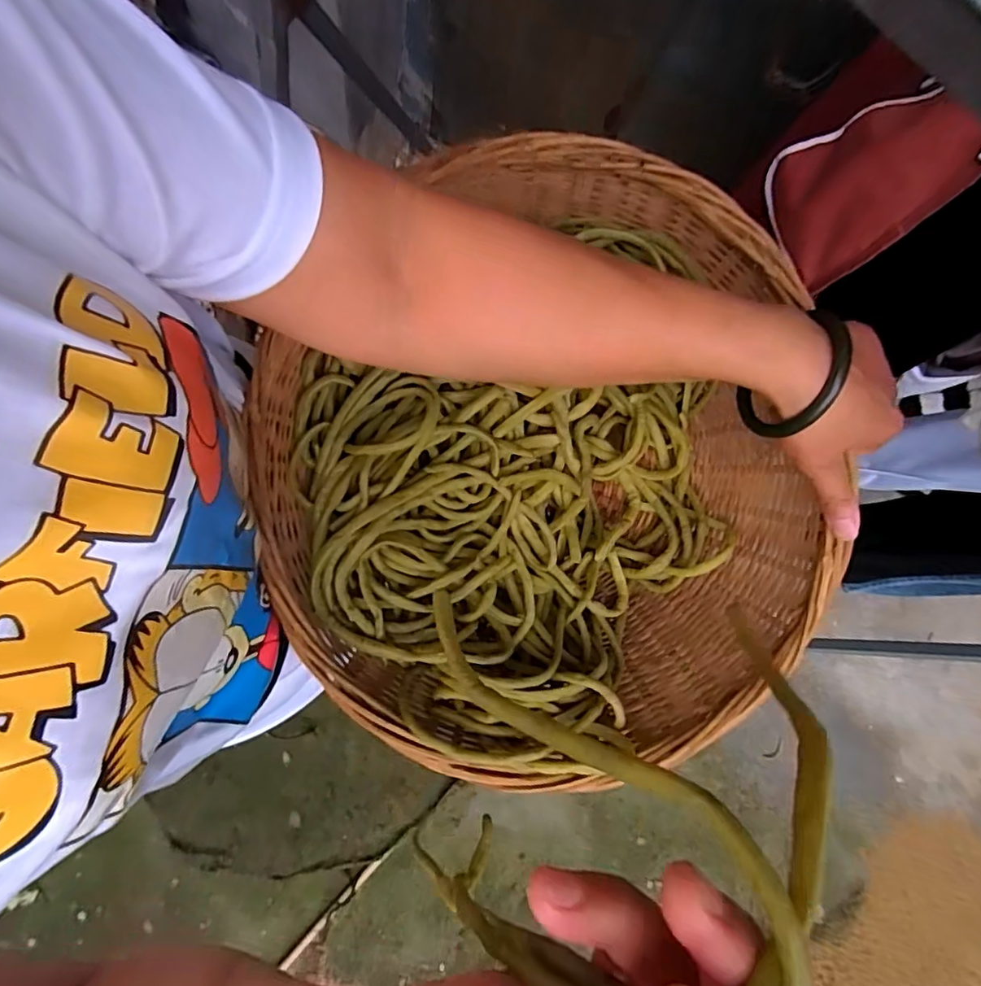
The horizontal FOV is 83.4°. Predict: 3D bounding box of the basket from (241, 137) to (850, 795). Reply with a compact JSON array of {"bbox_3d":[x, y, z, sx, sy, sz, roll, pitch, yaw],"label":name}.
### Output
[{"bbox_3d":[0.040,-0.003,0.405,0.387,0.157,0.375,0,77,-1],"label":"basket"}]

